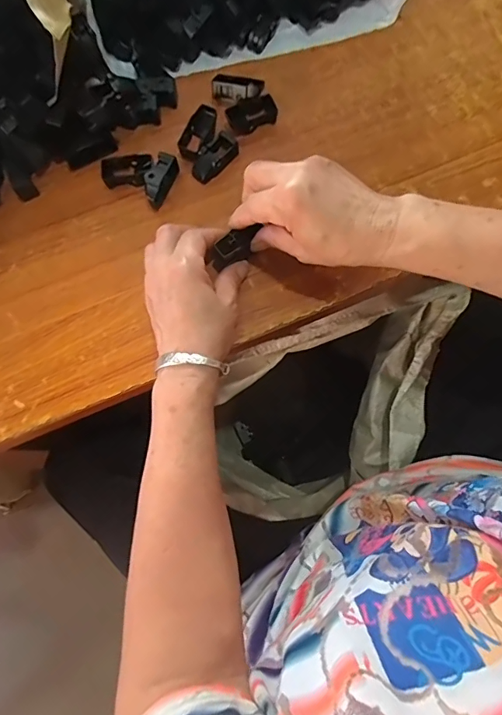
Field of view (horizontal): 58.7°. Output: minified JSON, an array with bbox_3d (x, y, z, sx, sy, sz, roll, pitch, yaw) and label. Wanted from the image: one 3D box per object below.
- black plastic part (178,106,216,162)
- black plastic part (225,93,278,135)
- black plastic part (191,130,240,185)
[{"bbox_3d":[-0.051,-0.219,0.436,0.028,0.015,0.051,22,80,4],"label":"black plastic part"},{"bbox_3d":[0.001,-0.239,0.441,0.050,0.015,0.027,-17,79,-4],"label":"black plastic part"},{"bbox_3d":[-0.036,-0.194,0.434,0.050,0.012,0.024,-44,82,5],"label":"black plastic part"}]

